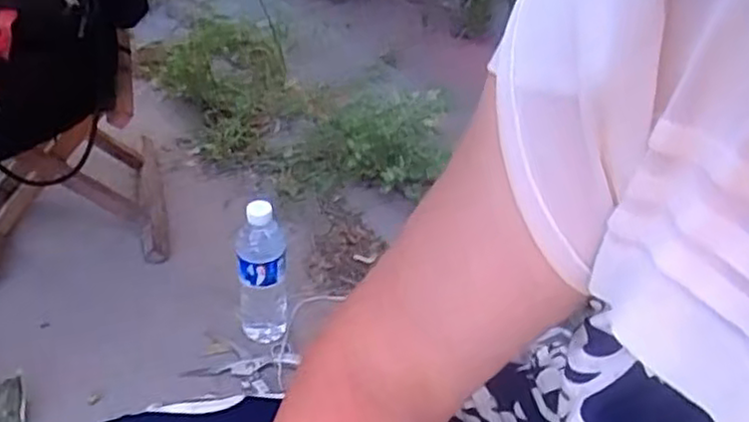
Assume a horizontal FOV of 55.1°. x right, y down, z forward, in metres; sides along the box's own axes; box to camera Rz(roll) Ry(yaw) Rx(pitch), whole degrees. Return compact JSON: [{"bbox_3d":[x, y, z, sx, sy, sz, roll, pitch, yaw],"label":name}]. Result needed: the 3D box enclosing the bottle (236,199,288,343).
[{"bbox_3d":[-0.151,0.079,0.962,0.066,0.207,0.079,1,41,-6],"label":"bottle"}]

